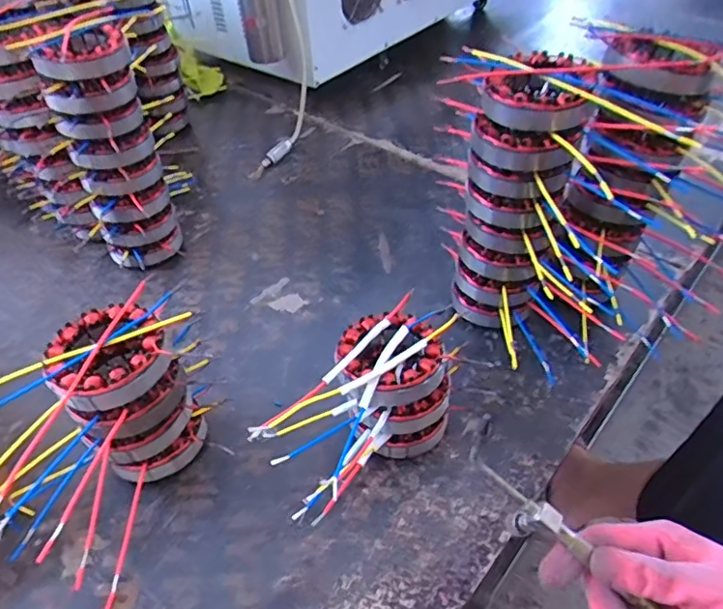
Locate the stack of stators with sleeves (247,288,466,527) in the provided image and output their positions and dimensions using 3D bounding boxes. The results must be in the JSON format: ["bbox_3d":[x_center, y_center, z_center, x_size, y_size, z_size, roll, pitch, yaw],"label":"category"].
[{"bbox_3d":[0.010,0.086,0.455,0.091,0.106,0.178,29,52,27],"label":"stack of stators with sleeves"}]

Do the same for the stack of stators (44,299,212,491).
[{"bbox_3d":[-0.183,0.075,0.454,0.094,0.134,0.092,-26,50,-24],"label":"stack of stators"}]

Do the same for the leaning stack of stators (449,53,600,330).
[{"bbox_3d":[0.142,-0.088,0.527,0.085,0.260,0.100,9,45,10],"label":"leaning stack of stators"}]

